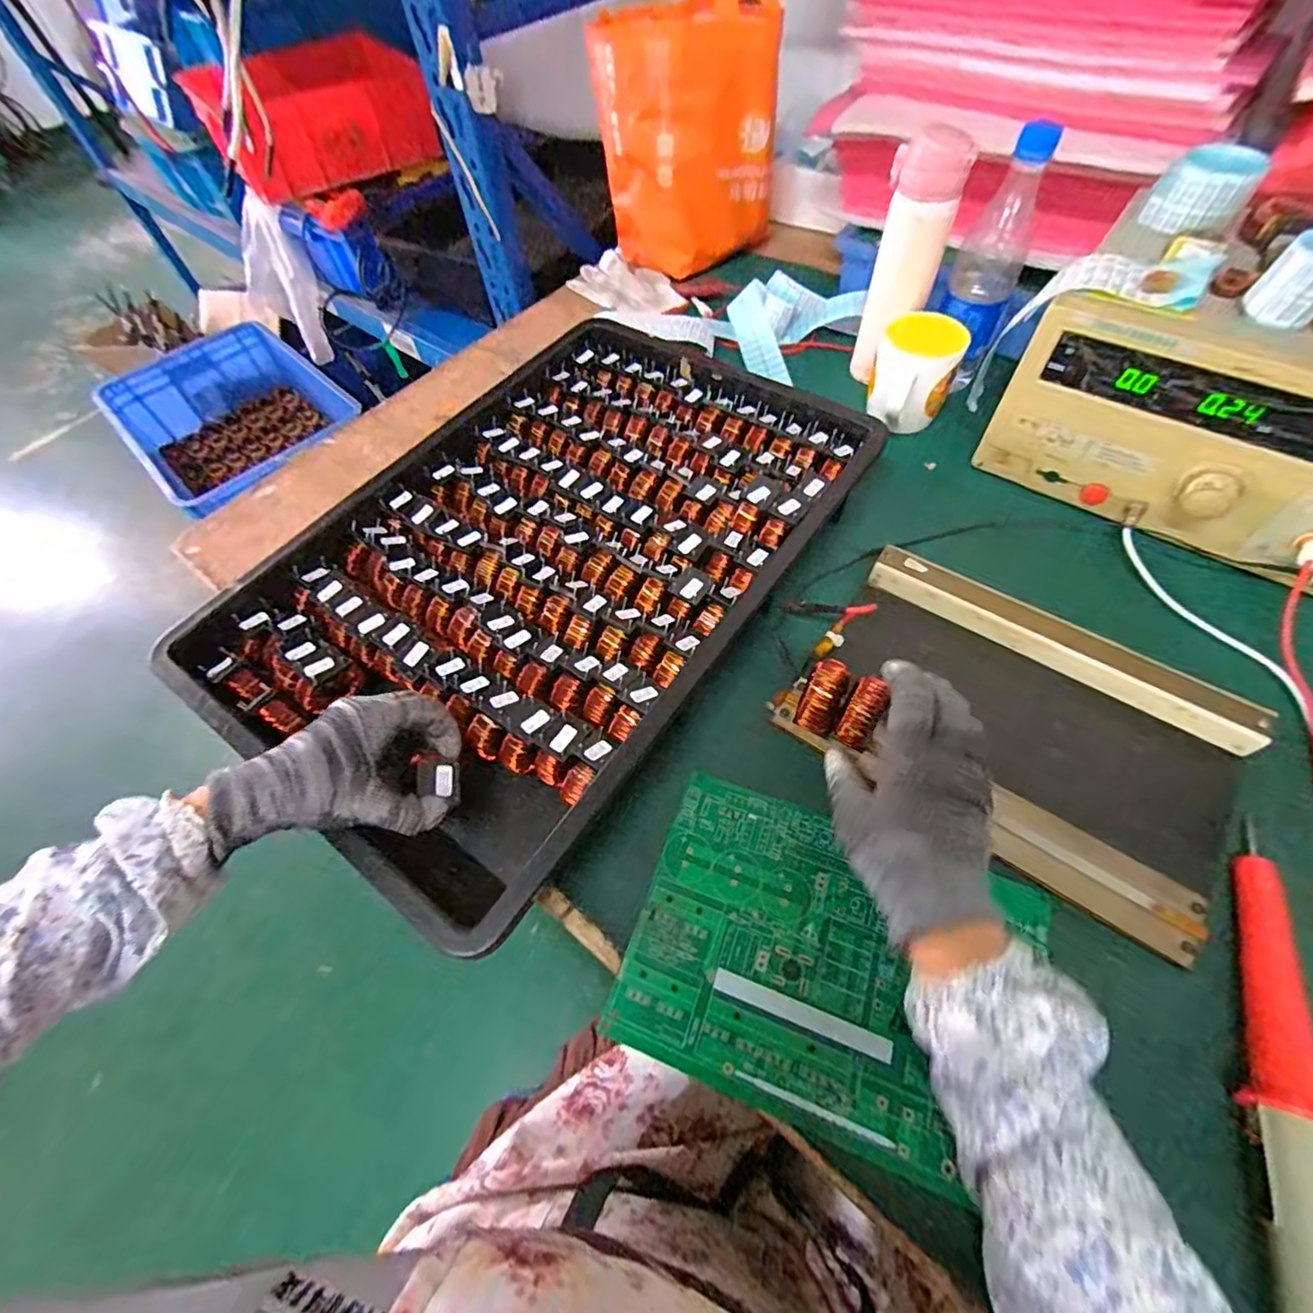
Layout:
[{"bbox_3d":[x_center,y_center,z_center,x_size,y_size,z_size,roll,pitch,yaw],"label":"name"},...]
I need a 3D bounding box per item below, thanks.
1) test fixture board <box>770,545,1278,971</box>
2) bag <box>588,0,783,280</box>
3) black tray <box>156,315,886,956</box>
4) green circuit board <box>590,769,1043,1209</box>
[{"bbox_3d":[0.273,0.049,0.447,0.307,0.038,0.208,32,66,21],"label":"test fixture board"},{"bbox_3d":[0.042,-0.693,0.776,0.227,0.245,0.134,-2,59,3],"label":"bag"},{"bbox_3d":[-0.089,-0.099,0.516,0.387,0.047,0.571,29,65,20],"label":"black tray"},{"bbox_3d":[0.111,0.202,0.384,0.246,0.007,0.183,17,62,14],"label":"green circuit board"}]

